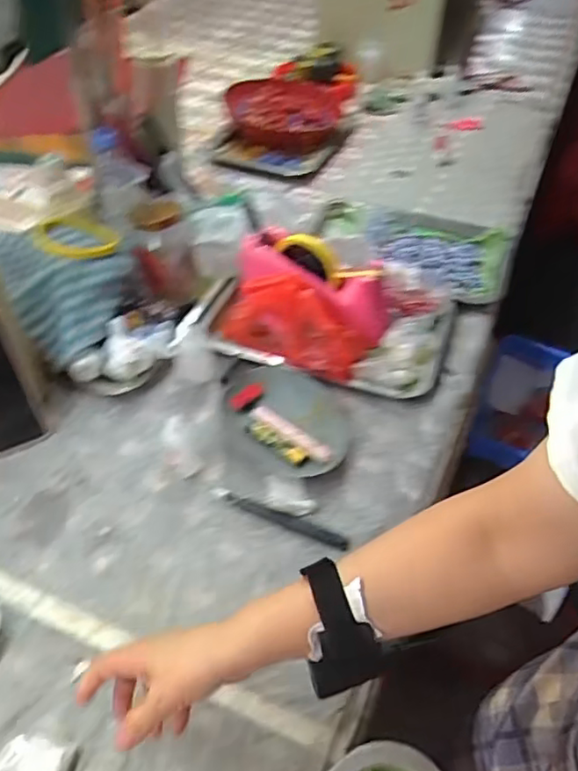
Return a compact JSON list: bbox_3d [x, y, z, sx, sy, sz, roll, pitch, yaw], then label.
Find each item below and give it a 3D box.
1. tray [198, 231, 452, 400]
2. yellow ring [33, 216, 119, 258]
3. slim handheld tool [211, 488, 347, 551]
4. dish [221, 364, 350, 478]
[{"bbox_3d":[0.047,-0.093,0.775,0.300,0.107,0.165,12,48,10],"label":"tray"},{"bbox_3d":[-0.270,-0.189,0.775,0.091,0.015,0.084,-18,54,-36],"label":"yellow ring"},{"bbox_3d":[-0.011,0.136,0.632,0.151,0.005,0.015,19,50,17],"label":"slim handheld tool"},{"bbox_3d":[-0.005,0.037,0.709,0.152,0.028,0.135,17,49,15],"label":"dish"}]

